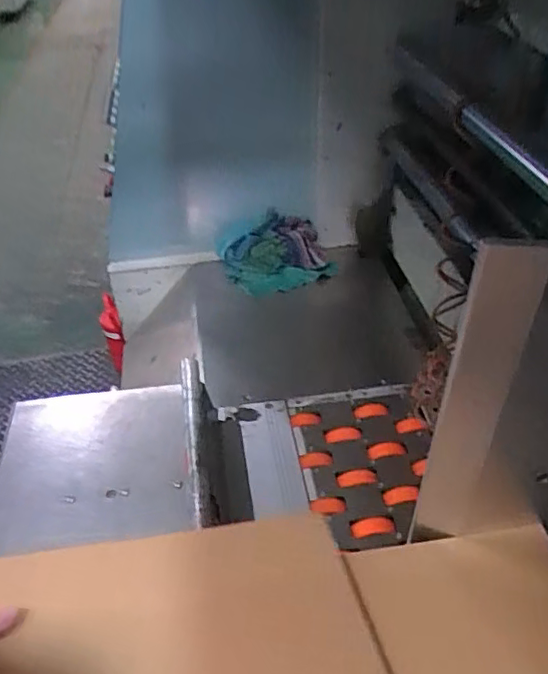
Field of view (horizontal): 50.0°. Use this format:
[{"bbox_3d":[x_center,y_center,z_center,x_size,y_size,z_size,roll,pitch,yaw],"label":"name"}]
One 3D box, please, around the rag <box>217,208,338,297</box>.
[{"bbox_3d":[0.008,-0.218,1.587,0.318,0.184,0.172,6,41,10],"label":"rag"}]

